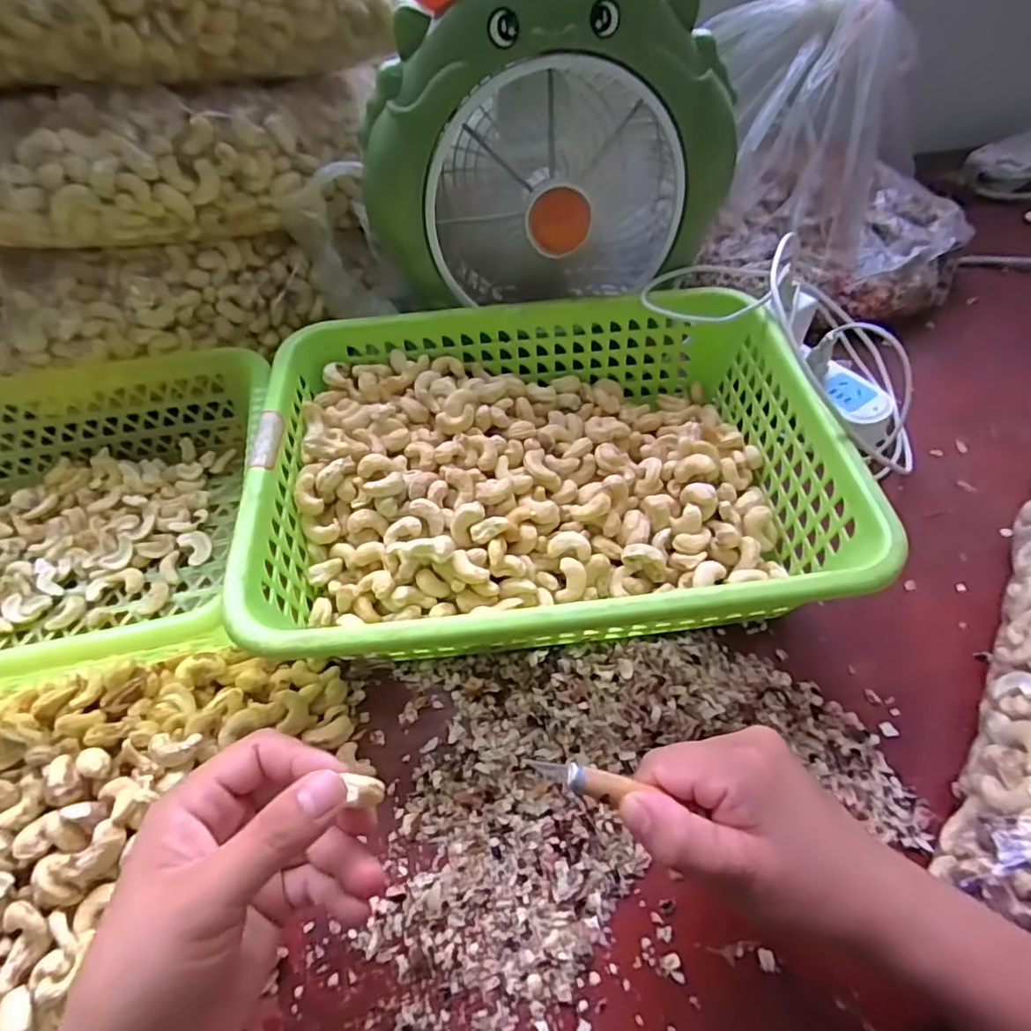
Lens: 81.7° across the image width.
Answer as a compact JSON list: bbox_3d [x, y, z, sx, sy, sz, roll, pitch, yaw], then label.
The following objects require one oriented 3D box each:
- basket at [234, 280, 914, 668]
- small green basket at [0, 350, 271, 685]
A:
[{"bbox_3d":[0.016,-0.031,0.391,0.345,0.084,0.263,-6,53,-3],"label":"basket"},{"bbox_3d":[-0.320,0.011,0.390,0.323,0.079,0.228,-12,54,-7],"label":"small green basket"}]

